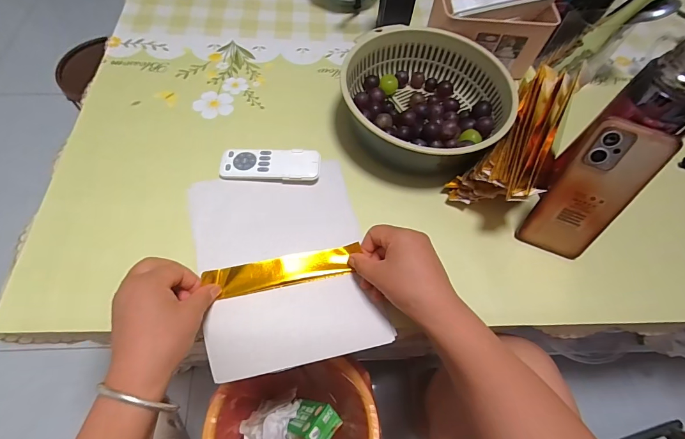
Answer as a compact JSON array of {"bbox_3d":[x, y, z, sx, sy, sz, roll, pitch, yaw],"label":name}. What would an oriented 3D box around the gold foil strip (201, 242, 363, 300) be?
[{"bbox_3d":[-0.063,0.057,0.401,0.166,0.010,0.033,-10,76,-10],"label":"gold foil strip"}]

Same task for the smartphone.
[{"bbox_3d":[0.263,-0.025,0.384,0.073,0.162,0.015,22,41,8],"label":"smartphone"}]

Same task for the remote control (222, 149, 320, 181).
[{"bbox_3d":[-0.093,-0.070,0.466,0.126,0.014,0.046,1,62,-3],"label":"remote control"}]

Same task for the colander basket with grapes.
[{"bbox_3d":[0.112,-0.162,0.493,0.212,0.078,0.210,2,62,-3],"label":"colander basket with grapes"}]

